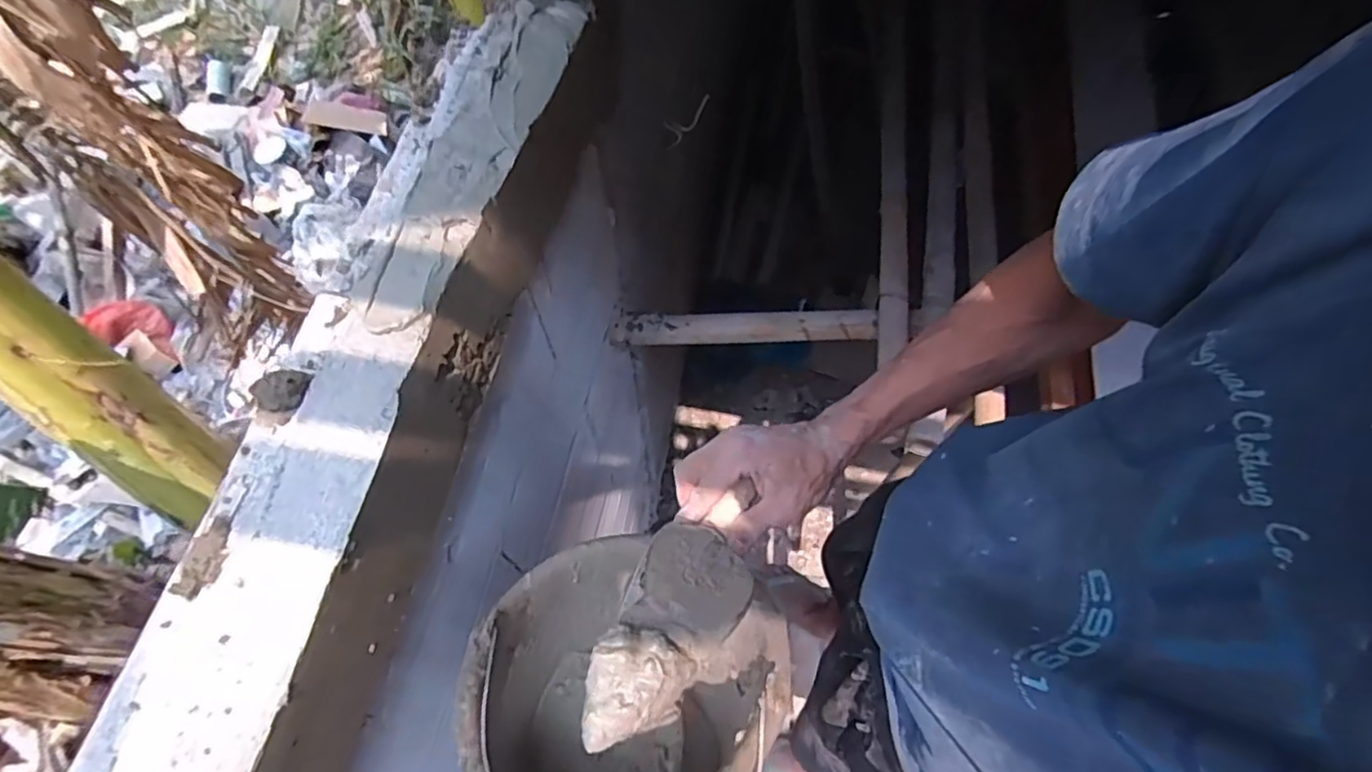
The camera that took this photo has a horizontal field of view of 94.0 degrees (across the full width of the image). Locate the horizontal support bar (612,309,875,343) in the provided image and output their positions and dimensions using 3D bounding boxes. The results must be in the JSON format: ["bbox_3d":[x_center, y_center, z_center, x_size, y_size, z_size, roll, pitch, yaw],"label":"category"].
[{"bbox_3d":[0.115,-0.117,1.264,0.517,0.047,0.053,0,61,-1],"label":"horizontal support bar"}]

